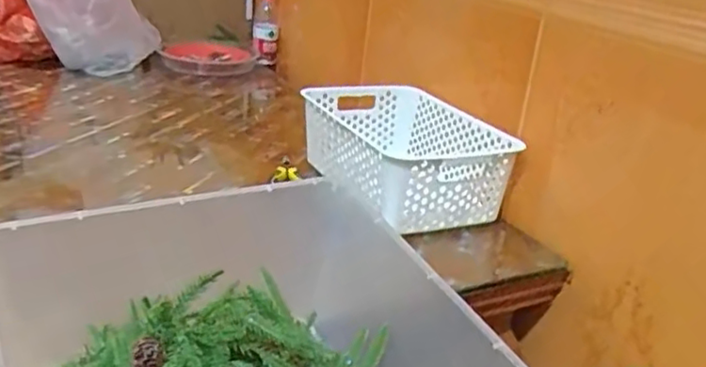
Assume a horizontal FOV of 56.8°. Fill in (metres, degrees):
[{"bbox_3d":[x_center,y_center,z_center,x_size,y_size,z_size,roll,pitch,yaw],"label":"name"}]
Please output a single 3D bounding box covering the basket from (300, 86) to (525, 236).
[{"bbox_3d":[0.069,-0.046,0.936,0.227,0.098,0.327,-2,24,-18],"label":"basket"}]

